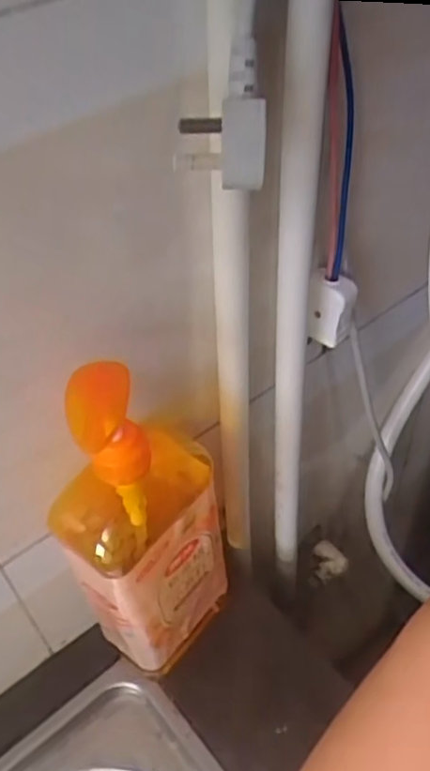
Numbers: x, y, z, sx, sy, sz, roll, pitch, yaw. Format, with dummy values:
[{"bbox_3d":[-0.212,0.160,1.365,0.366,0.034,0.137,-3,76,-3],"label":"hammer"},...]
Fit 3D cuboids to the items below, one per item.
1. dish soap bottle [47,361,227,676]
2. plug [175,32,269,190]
[{"bbox_3d":[-0.045,0.091,0.433,0.057,0.257,0.099,32,58,28],"label":"dish soap bottle"},{"bbox_3d":[0.002,-0.105,0.272,0.037,0.053,0.029,-3,48,1],"label":"plug"}]

